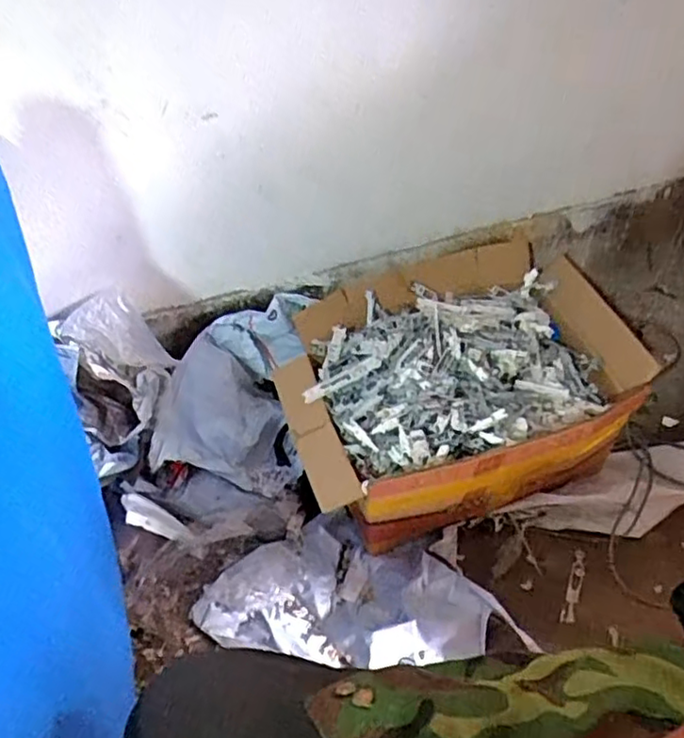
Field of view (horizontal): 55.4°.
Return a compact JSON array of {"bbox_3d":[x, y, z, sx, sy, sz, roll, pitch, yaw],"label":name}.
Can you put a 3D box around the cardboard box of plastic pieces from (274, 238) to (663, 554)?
[{"bbox_3d":[0.178,0.028,1.058,0.534,0.205,0.387,-16,49,-8],"label":"cardboard box of plastic pieces"}]

